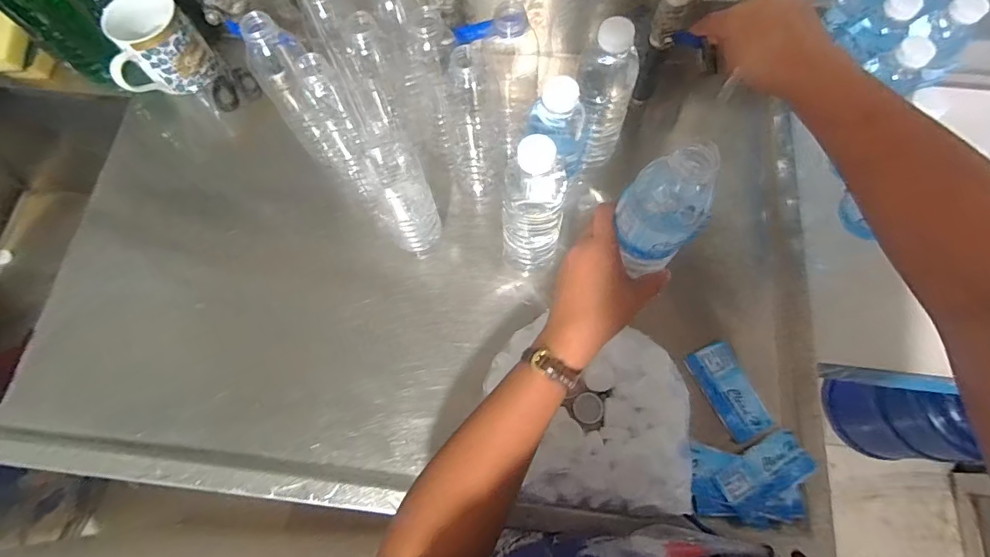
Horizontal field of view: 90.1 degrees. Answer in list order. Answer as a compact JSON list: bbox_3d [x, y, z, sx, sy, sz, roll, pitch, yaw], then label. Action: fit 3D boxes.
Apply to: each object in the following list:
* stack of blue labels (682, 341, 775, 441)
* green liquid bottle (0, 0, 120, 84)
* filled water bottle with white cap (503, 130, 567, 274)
[{"bbox_3d":[0.254,0.121,0.536,0.050,0.010,0.101,-21,71,-6],"label":"stack of blue labels"},{"bbox_3d":[-0.553,-0.329,0.602,0.055,0.202,0.059,39,76,14],"label":"green liquid bottle"},{"bbox_3d":[0.037,-0.074,0.505,0.052,0.218,0.074,-4,71,0],"label":"filled water bottle with white cap"}]

